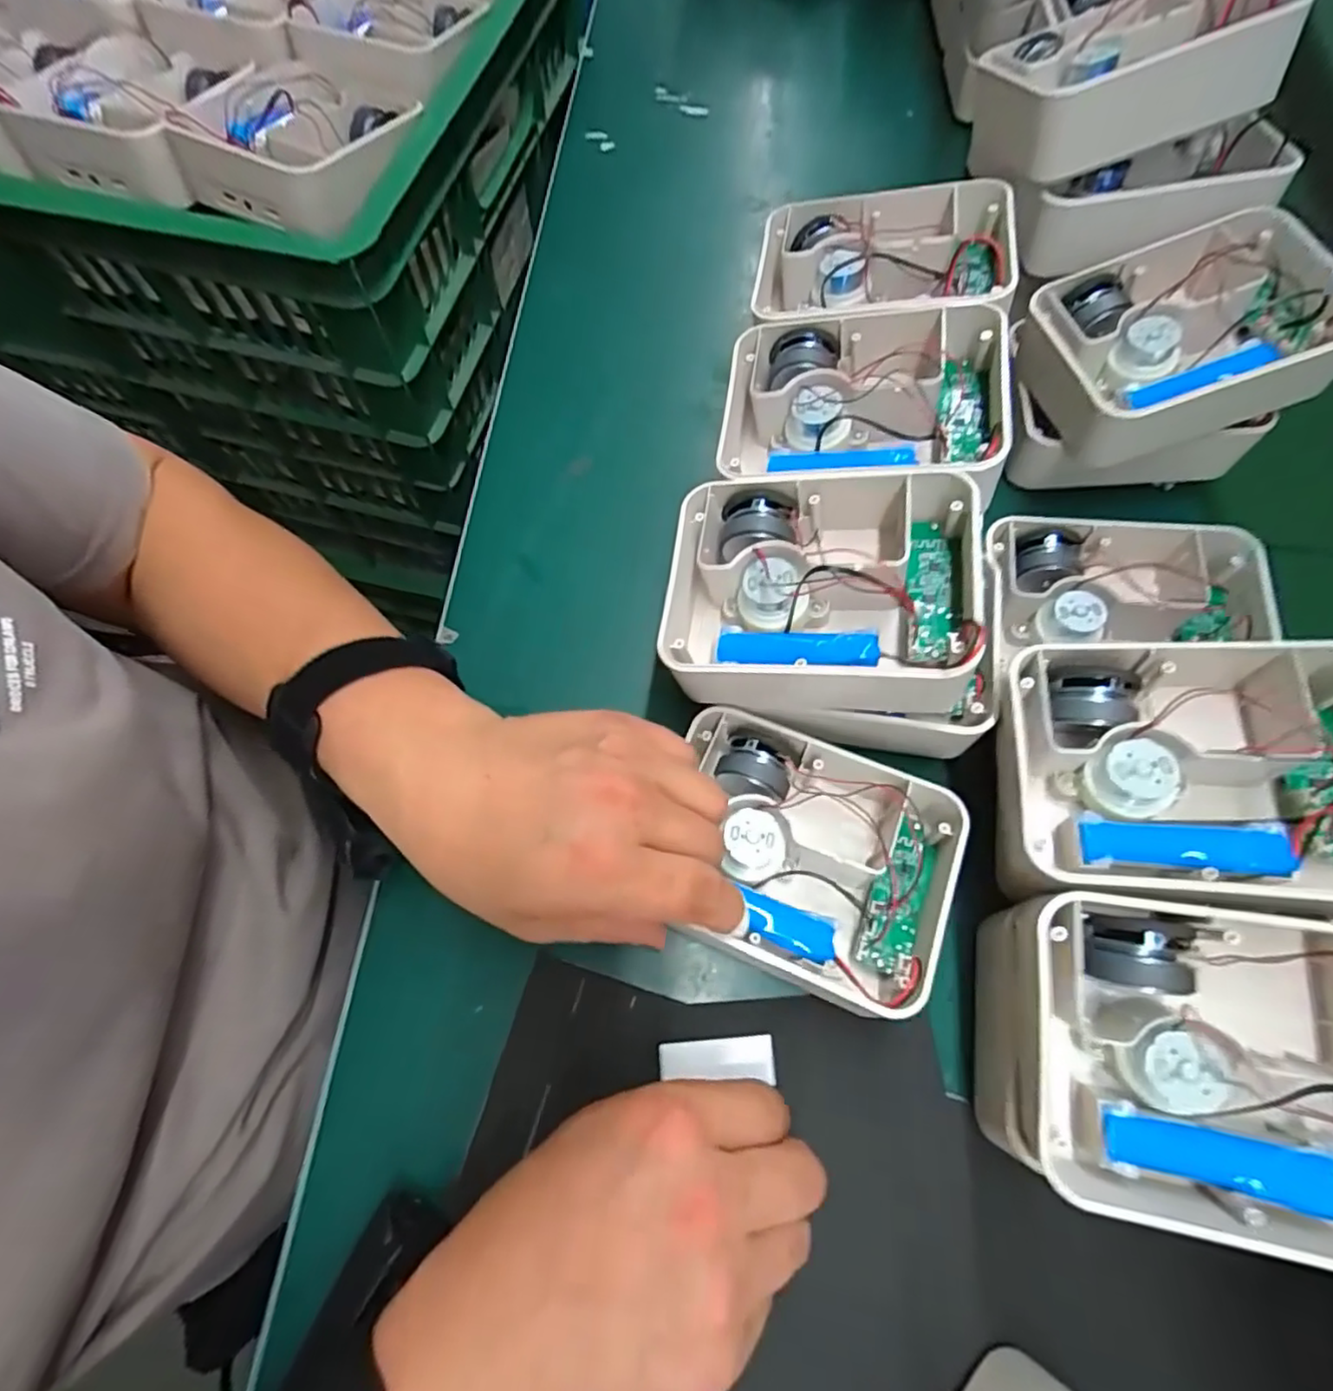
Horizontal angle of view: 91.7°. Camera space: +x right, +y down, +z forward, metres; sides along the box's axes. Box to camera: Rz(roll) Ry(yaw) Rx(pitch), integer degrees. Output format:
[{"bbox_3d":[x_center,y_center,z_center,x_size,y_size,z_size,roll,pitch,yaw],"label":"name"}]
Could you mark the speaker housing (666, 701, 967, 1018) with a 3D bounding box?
[{"bbox_3d":[0.061,0.074,0.292,0.127,0.056,0.100,23,71,7],"label":"speaker housing"}]

